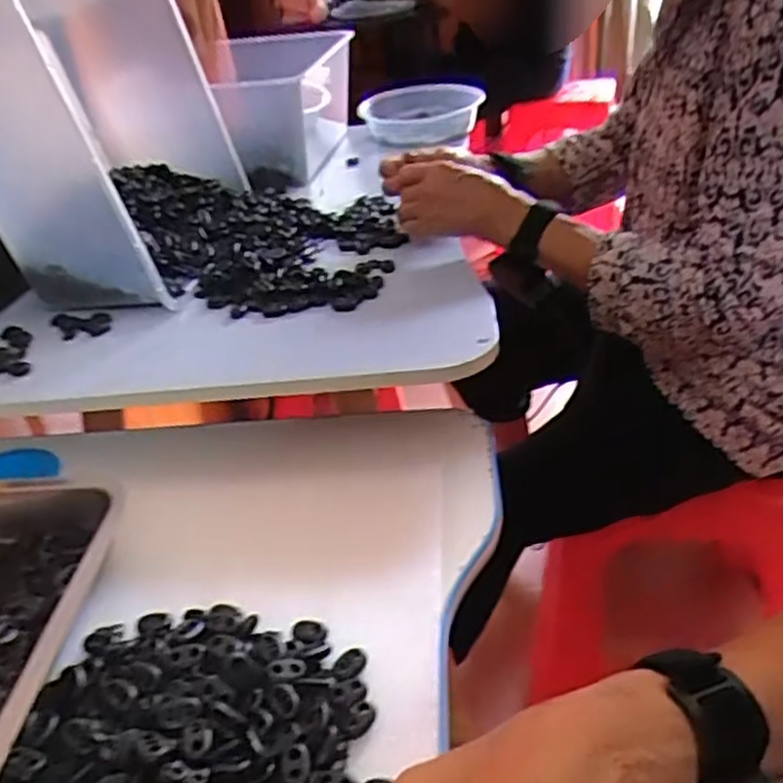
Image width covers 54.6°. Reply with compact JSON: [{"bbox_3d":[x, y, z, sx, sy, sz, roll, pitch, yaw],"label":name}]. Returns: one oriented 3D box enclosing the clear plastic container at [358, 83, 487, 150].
[{"bbox_3d":[0.039,-0.427,1.153,0.176,0.057,0.147,-9,32,-5],"label":"clear plastic container"}]

